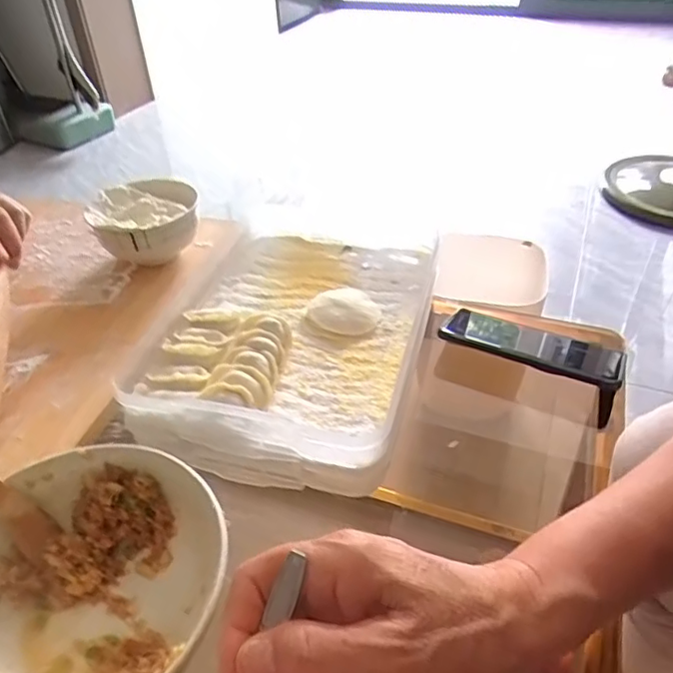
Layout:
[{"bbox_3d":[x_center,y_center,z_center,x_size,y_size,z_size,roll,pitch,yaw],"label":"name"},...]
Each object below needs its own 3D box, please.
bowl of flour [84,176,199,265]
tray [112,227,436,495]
[{"bbox_3d":[-0.217,-0.126,0.672,0.117,0.068,0.114,-11,41,-10],"label":"bowl of flour"},{"bbox_3d":[-0.041,-0.013,0.536,0.231,0.054,0.293,7,41,12],"label":"tray"}]

